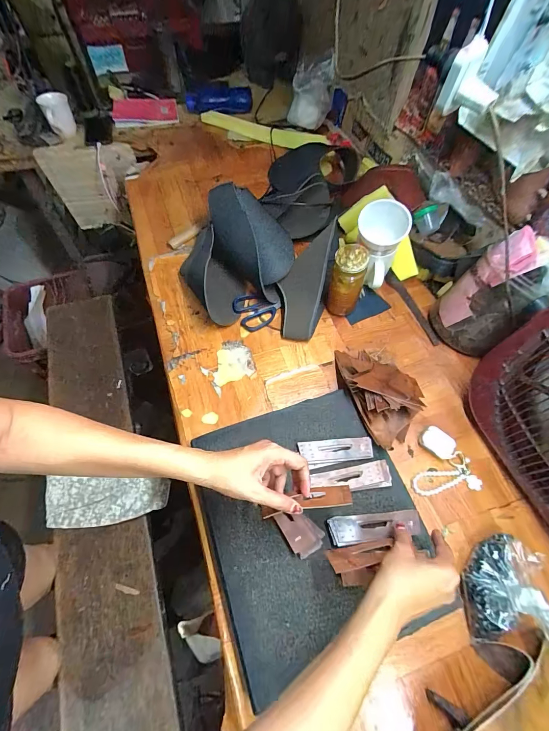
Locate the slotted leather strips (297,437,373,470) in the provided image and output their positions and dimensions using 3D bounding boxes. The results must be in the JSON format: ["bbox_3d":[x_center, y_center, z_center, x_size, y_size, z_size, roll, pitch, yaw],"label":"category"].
[{"bbox_3d":[0.097,0.134,0.505,0.115,0.007,0.039,-7,61,-5],"label":"slotted leather strips"}]

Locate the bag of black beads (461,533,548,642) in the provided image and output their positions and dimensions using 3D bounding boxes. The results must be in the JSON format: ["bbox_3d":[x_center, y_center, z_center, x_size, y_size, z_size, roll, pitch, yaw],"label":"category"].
[{"bbox_3d":[0.309,0.292,0.419,0.108,0.059,0.132,11,61,5],"label":"bag of black beads"}]

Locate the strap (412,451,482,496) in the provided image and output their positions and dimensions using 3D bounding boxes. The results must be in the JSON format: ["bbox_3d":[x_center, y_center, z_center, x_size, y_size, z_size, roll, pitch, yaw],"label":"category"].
[{"bbox_3d":[0.272,0.177,0.516,0.106,0.014,0.057,-10,62,-7],"label":"strap"}]

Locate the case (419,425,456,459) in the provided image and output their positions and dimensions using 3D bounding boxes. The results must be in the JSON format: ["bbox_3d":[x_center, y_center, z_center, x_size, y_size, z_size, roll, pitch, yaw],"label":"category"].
[{"bbox_3d":[0.271,0.129,0.539,0.056,0.017,0.041,38,67,18],"label":"case"}]

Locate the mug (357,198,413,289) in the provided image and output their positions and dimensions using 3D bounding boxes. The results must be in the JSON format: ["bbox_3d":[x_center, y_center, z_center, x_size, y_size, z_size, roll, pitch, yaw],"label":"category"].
[{"bbox_3d":[0.199,-0.236,0.637,0.095,0.129,0.084,21,62,10],"label":"mug"}]

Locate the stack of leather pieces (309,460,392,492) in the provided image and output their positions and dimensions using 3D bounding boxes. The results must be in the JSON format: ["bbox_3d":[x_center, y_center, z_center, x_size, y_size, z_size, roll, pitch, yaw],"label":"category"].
[{"bbox_3d":[0.115,0.169,0.481,0.119,0.011,0.035,-7,61,-6],"label":"stack of leather pieces"}]

